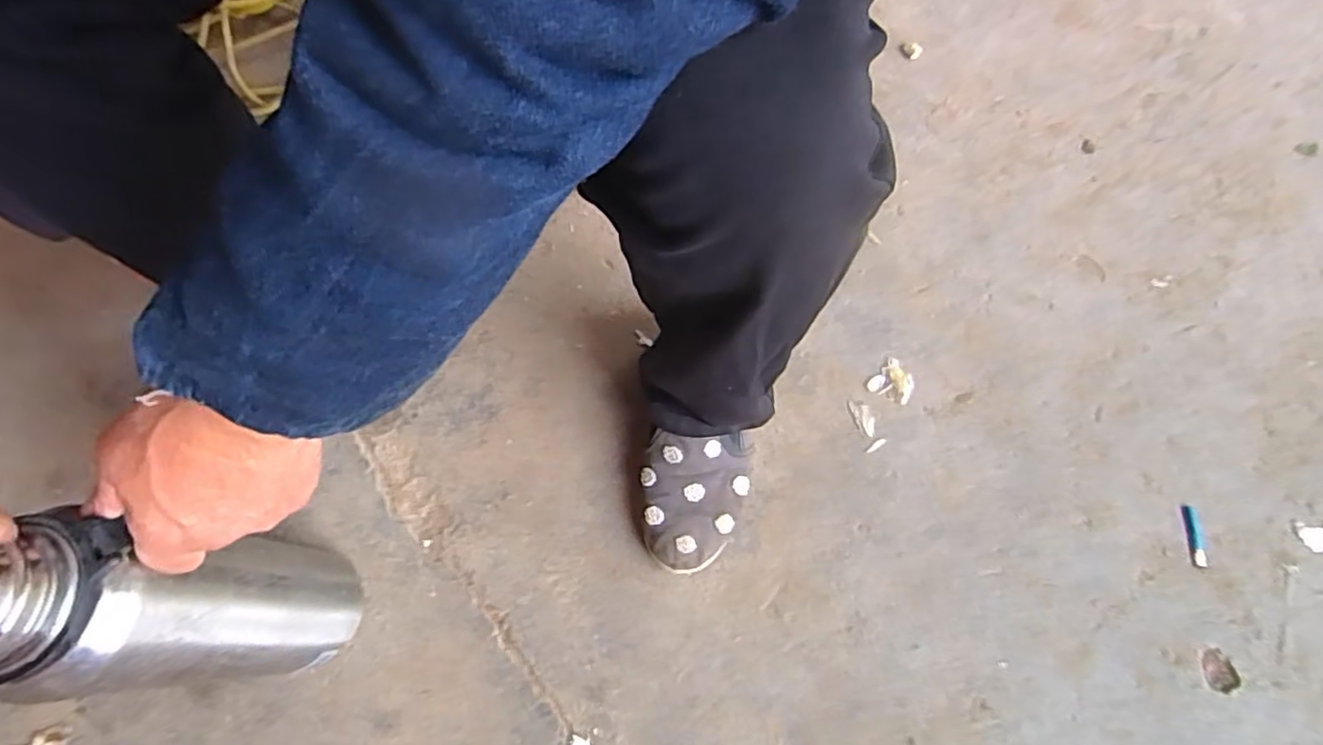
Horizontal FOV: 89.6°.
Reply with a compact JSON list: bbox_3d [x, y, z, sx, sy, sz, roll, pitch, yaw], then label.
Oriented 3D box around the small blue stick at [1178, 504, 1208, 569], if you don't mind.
[{"bbox_3d":[0.423,0.130,0.531,0.011,0.009,0.047,5,72,4],"label":"small blue stick"}]

